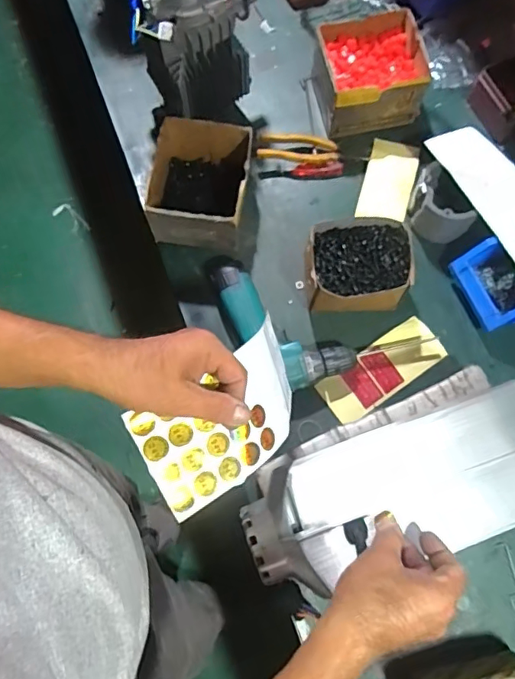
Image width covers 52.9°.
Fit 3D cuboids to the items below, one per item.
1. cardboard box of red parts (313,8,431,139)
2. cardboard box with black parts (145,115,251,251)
[{"bbox_3d":[0.176,-0.418,0.821,0.151,0.091,0.141,-10,74,-4],"label":"cardboard box of red parts"},{"bbox_3d":[-0.082,-0.222,0.762,0.136,0.109,0.150,7,74,1],"label":"cardboard box with black parts"}]

